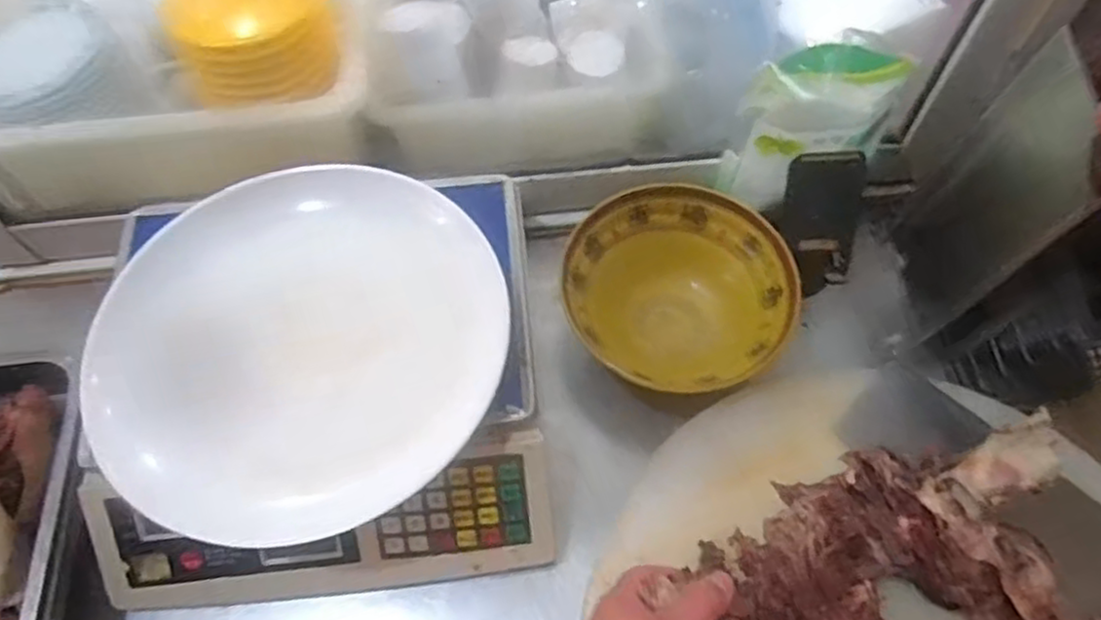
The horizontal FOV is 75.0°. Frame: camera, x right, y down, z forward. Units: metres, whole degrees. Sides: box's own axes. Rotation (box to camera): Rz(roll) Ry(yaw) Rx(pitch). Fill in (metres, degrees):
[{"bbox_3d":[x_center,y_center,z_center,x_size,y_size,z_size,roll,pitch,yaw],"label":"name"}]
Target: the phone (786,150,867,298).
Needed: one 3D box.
[{"bbox_3d":[0.234,-0.074,0.611,0.060,0.123,0.010,-5,28,12],"label":"phone"}]

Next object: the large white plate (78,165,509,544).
[{"bbox_3d":[-0.174,0.020,0.503,0.282,0.058,0.265,-1,61,1],"label":"large white plate"}]

